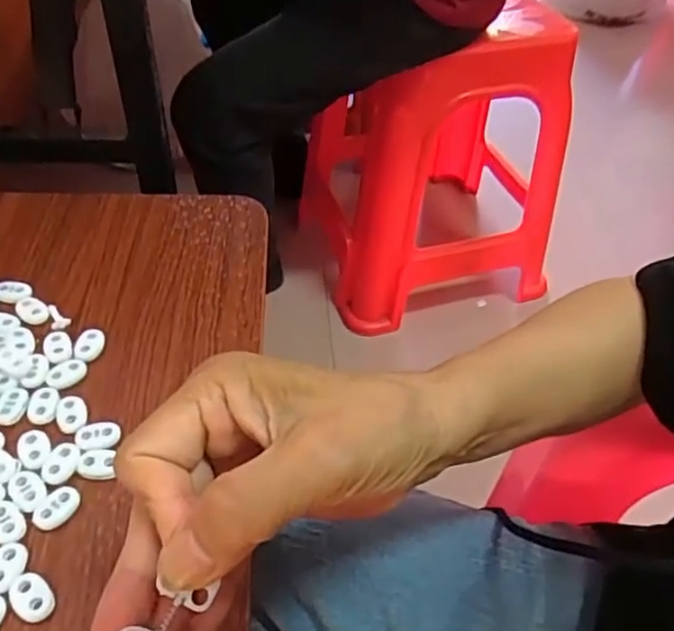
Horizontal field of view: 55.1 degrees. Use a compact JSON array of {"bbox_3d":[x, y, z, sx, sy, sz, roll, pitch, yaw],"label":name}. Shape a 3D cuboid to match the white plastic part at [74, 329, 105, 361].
[{"bbox_3d":[-0.147,0.018,0.384,0.015,0.005,0.022,4,46,-1],"label":"white plastic part"}]

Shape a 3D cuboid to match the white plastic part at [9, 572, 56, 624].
[{"bbox_3d":[-0.134,0.124,0.285,0.023,0.005,0.014,36,54,27],"label":"white plastic part"}]

